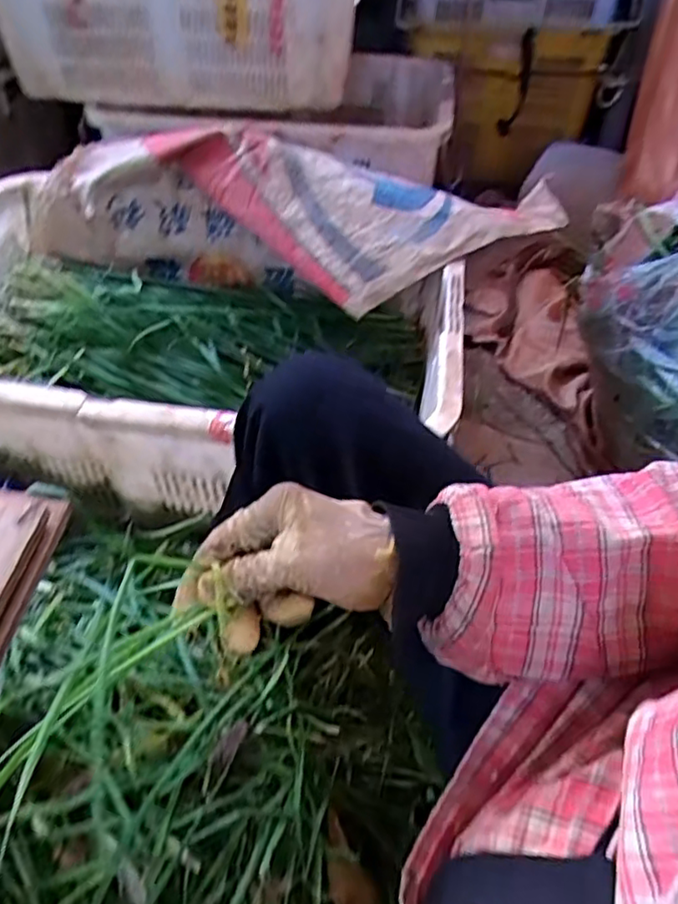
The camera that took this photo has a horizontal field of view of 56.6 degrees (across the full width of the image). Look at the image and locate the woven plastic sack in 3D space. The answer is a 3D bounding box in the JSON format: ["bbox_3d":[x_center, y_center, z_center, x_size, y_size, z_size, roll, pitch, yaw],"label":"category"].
[{"bbox_3d":[-0.081,-0.305,0.854,0.724,0.186,0.258,9,48,8],"label":"woven plastic sack"}]

